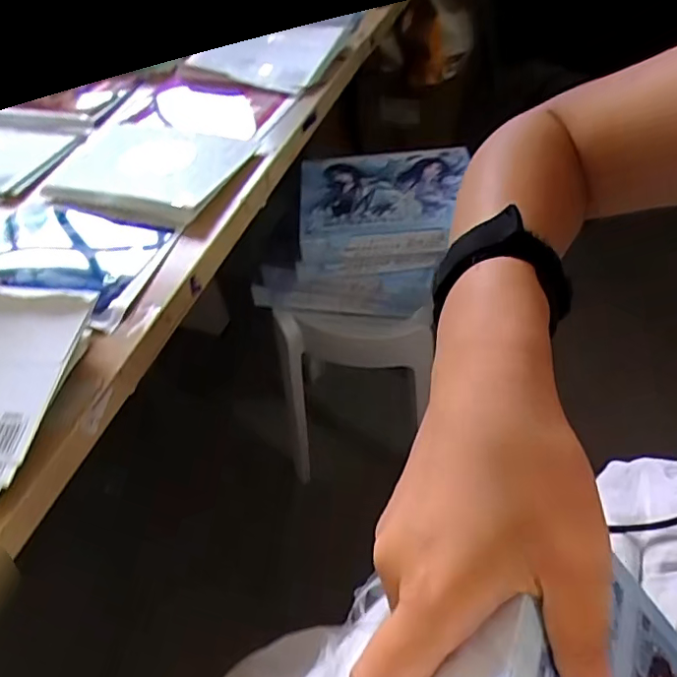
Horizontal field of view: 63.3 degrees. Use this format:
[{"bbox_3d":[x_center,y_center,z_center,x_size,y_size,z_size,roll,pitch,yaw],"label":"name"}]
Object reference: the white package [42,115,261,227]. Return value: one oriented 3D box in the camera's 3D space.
[{"bbox_3d":[-0.185,-0.167,0.537,0.176,0.027,0.134,14,51,18],"label":"white package"}]

